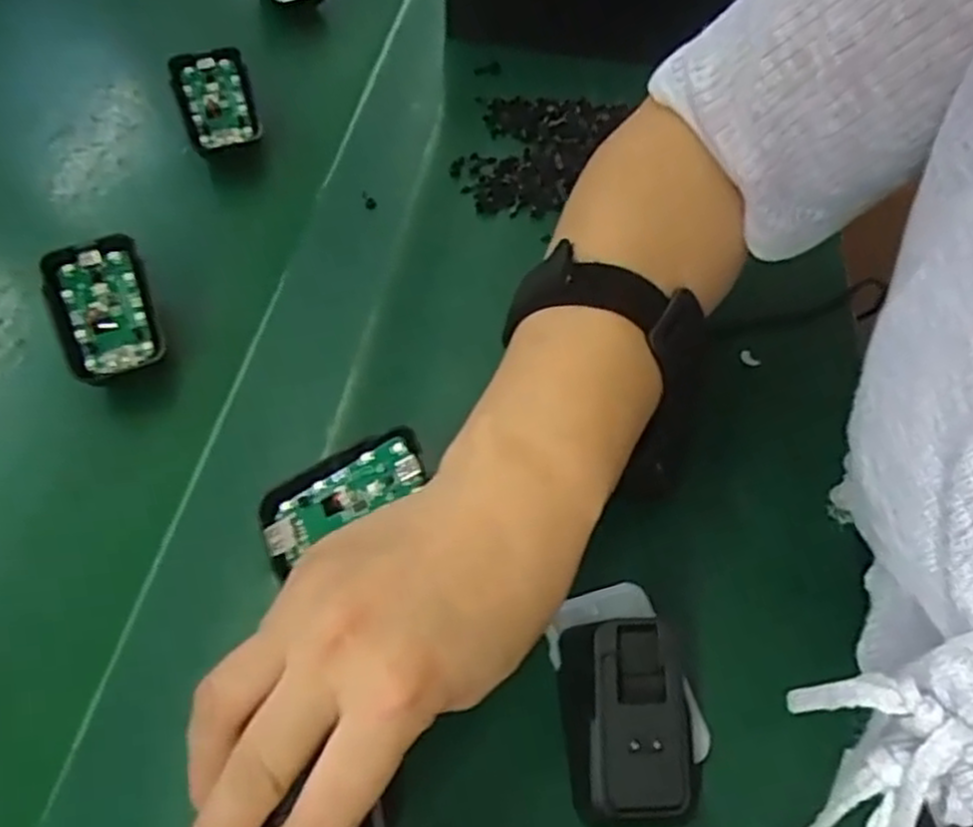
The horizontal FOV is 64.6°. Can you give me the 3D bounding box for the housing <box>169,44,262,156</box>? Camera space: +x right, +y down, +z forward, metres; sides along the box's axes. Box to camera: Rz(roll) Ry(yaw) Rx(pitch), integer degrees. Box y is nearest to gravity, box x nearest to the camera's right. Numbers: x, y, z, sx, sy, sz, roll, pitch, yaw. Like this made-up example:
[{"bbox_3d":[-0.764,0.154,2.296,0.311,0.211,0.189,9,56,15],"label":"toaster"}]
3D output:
[{"bbox_3d":[-0.163,-0.190,0.463,0.044,0.013,0.072,-18,75,-15],"label":"housing"}]

